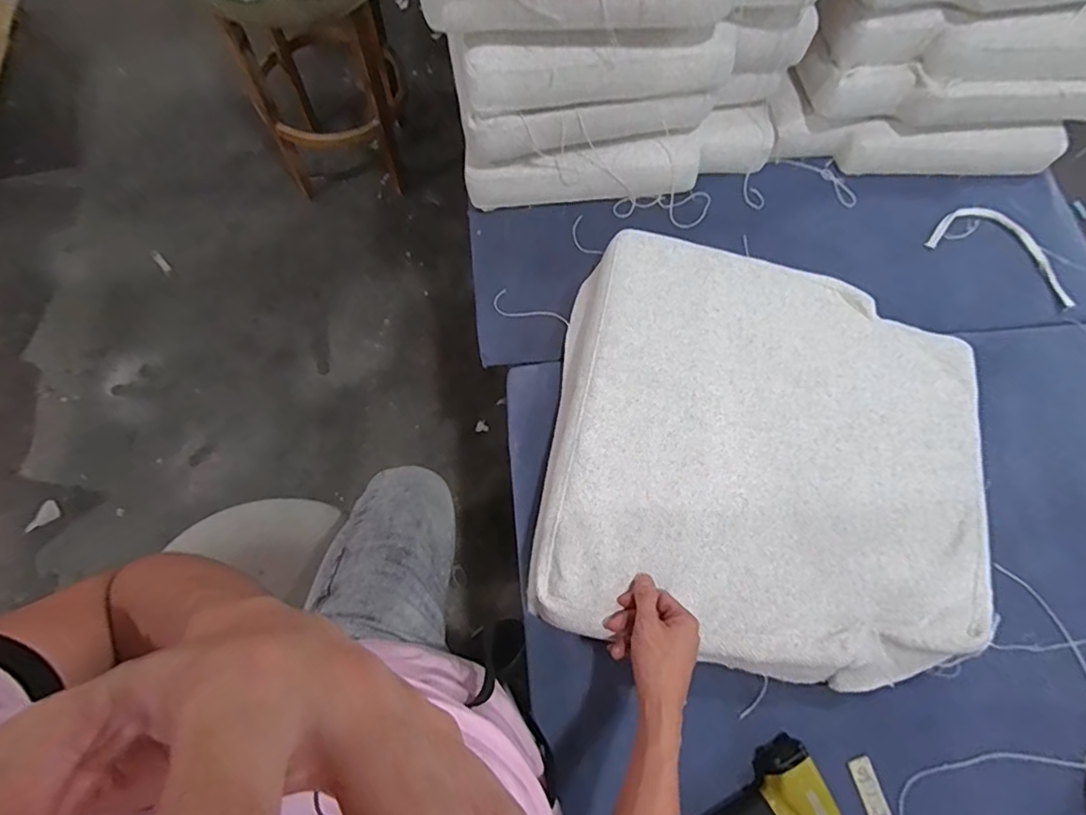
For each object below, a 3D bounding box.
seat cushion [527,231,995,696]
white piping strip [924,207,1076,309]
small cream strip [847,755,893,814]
[{"bbox_3d":[0.269,0.047,0.691,0.506,0.081,0.501,10,70,1],"label":"seat cushion"},{"bbox_3d":[0.755,-0.263,0.901,0.236,0.009,0.124,26,71,7],"label":"white piping strip"},{"bbox_3d":[0.375,0.437,0.632,0.031,0.008,0.062,-16,71,-9],"label":"small cream strip"}]

